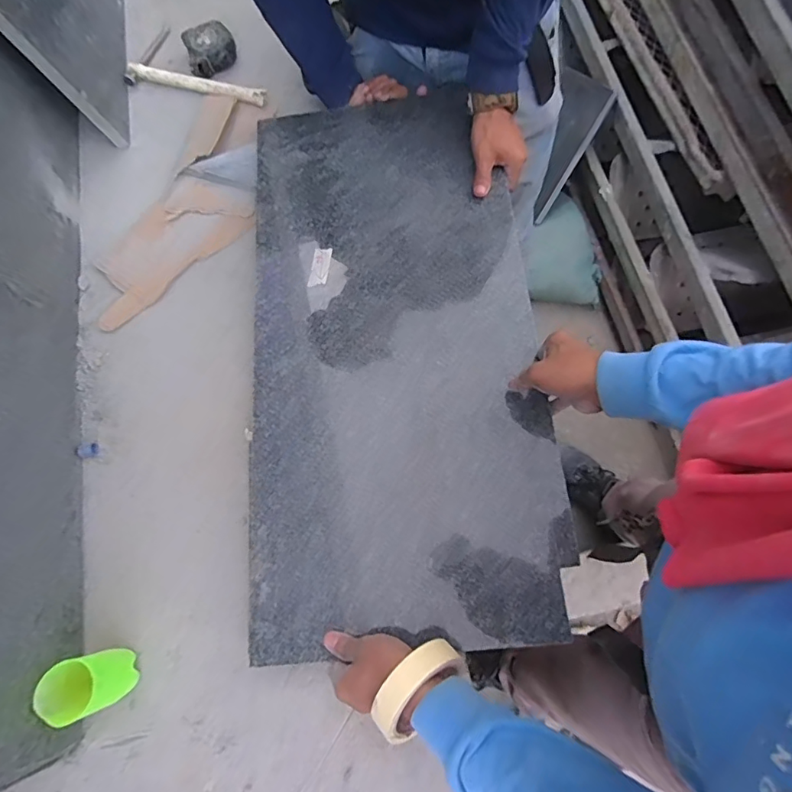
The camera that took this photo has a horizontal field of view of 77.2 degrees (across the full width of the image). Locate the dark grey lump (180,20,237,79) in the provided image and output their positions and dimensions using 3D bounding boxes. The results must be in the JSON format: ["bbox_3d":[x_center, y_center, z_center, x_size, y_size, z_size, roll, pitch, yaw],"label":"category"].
[{"bbox_3d":[-0.317,-0.594,0.849,0.081,0.044,0.080,-1,71,2],"label":"dark grey lump"}]

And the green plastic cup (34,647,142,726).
[{"bbox_3d":[-0.319,0.301,0.524,0.048,0.097,0.053,-16,71,-3],"label":"green plastic cup"}]

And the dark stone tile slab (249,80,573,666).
[{"bbox_3d":[-0.007,-0.087,0.638,0.356,0.024,0.733,-4,71,1],"label":"dark stone tile slab"}]

